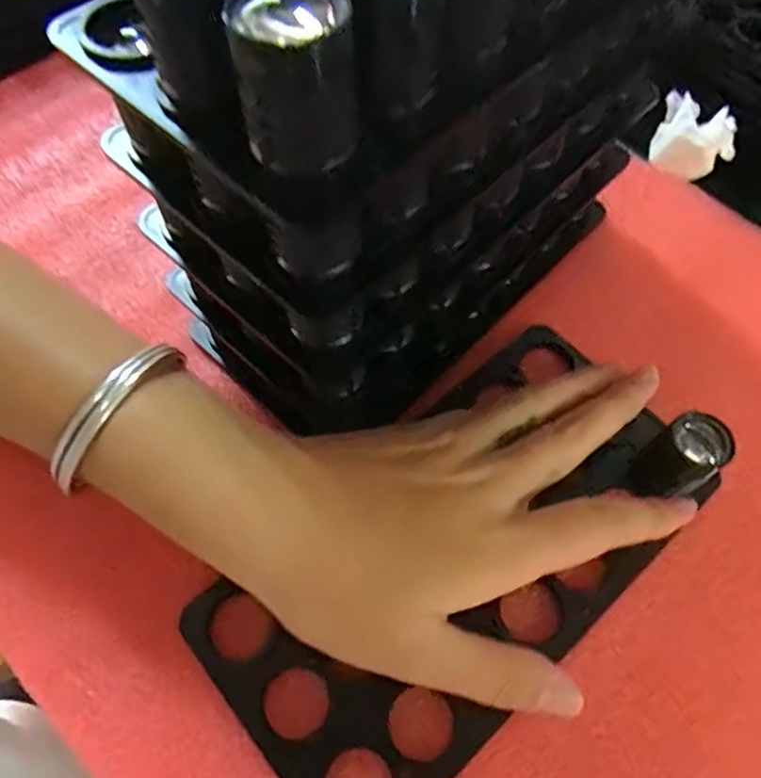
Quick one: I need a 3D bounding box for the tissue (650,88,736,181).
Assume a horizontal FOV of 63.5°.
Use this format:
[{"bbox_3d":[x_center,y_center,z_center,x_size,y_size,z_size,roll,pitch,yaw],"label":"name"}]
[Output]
[{"bbox_3d":[0.166,-0.135,0.323,0.039,0.028,0.042,26,64,12],"label":"tissue"}]

